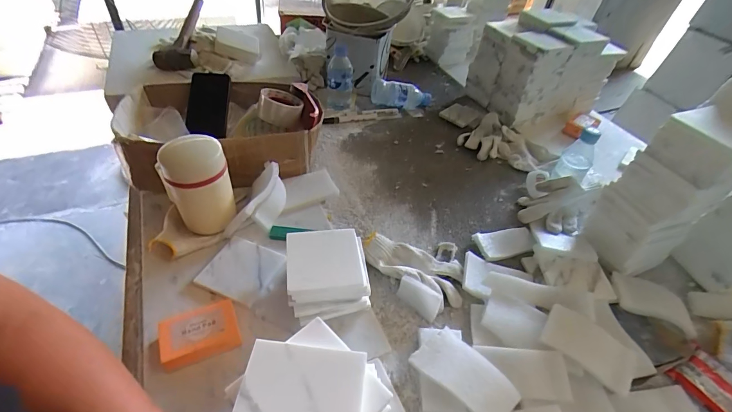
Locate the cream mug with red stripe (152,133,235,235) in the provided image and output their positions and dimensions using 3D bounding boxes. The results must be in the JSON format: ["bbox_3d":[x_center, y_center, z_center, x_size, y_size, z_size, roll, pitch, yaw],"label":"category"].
[{"bbox_3d":[-0.278,-0.037,0.612,0.094,0.146,0.110,-25,54,-27],"label":"cream mug with red stripe"}]

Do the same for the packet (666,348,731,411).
[{"bbox_3d":[0.476,0.243,0.500,0.081,0.016,0.084,-21,52,-24],"label":"packet"}]

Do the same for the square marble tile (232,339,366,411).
[{"bbox_3d":[-0.053,0.160,0.293,0.099,0.008,0.100,7,46,1],"label":"square marble tile"}]

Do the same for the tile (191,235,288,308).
[{"bbox_3d":[-0.195,0.097,0.576,0.099,0.013,0.100,21,48,13],"label":"tile"}]

